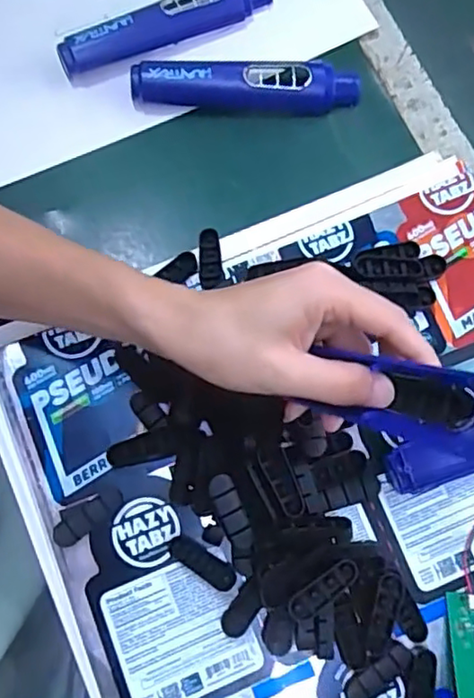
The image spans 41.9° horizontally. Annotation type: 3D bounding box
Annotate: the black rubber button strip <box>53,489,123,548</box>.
[{"bbox_3d":[-0.096,0.107,0.398,0.047,0.009,0.021,-36,84,-7],"label":"black rubber button strip"}]

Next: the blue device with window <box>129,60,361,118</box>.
[{"bbox_3d":[0.007,-0.201,0.470,0.170,0.031,0.032,-1,81,-2],"label":"blue device with window"}]

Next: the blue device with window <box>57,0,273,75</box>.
[{"bbox_3d":[-0.053,-0.249,0.479,0.167,0.029,0.034,-29,83,-6],"label":"blue device with window"}]

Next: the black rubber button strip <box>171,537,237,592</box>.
[{"bbox_3d":[-0.021,0.137,0.395,0.046,0.007,0.015,34,81,3],"label":"black rubber button strip"}]

